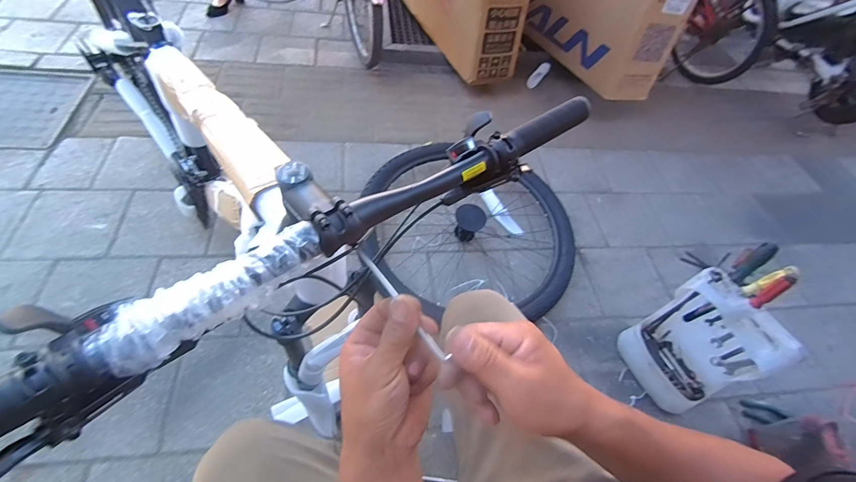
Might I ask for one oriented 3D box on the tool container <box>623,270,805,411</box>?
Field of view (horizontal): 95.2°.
[{"bbox_3d":[0.649,0.258,0.956,0.199,0.339,0.248,-18,62,-22],"label":"tool container"}]

